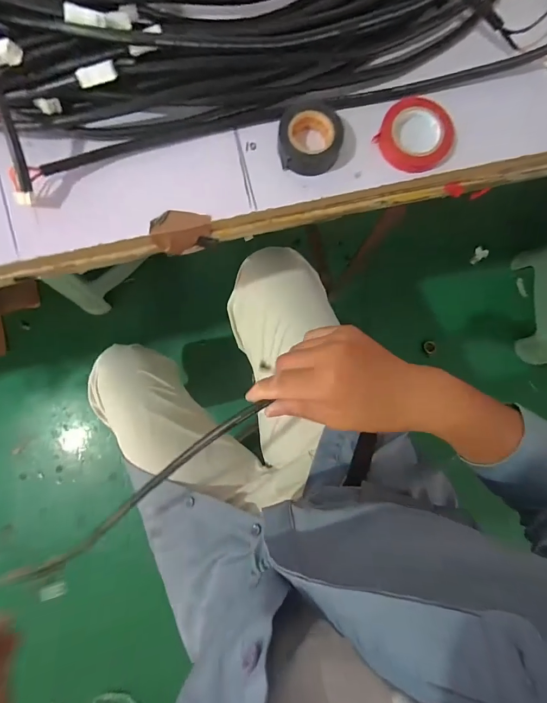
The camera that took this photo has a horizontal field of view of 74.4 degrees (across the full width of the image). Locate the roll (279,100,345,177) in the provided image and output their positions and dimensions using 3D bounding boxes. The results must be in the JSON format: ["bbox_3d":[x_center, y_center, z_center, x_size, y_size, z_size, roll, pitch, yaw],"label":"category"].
[{"bbox_3d":[0.030,-0.174,0.295,0.051,0.023,0.049,0,84,-3],"label":"roll"}]

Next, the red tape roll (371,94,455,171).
[{"bbox_3d":[0.121,-0.184,0.304,0.060,0.012,0.061,0,84,-2],"label":"red tape roll"}]

